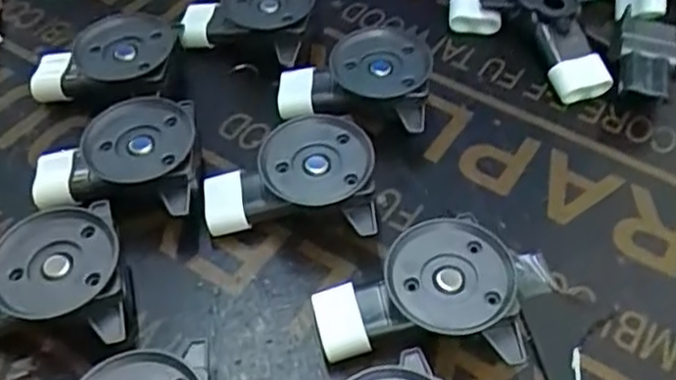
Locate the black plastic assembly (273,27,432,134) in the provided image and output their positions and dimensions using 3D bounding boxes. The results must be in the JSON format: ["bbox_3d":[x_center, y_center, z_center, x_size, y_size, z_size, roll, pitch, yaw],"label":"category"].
[{"bbox_3d":[0.008,-0.047,0.309,0.065,0.031,0.042,13,52,11],"label":"black plastic assembly"}]

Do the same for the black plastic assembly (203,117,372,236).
[{"bbox_3d":[-0.017,-0.003,0.271,0.066,0.031,0.042,8,52,6],"label":"black plastic assembly"}]

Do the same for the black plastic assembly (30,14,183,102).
[{"bbox_3d":[-0.104,-0.055,0.308,0.064,0.027,0.043,-3,51,-2],"label":"black plastic assembly"}]

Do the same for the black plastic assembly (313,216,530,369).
[{"bbox_3d":[0.027,0.036,0.242,0.067,0.029,0.043,3,51,3],"label":"black plastic assembly"}]

